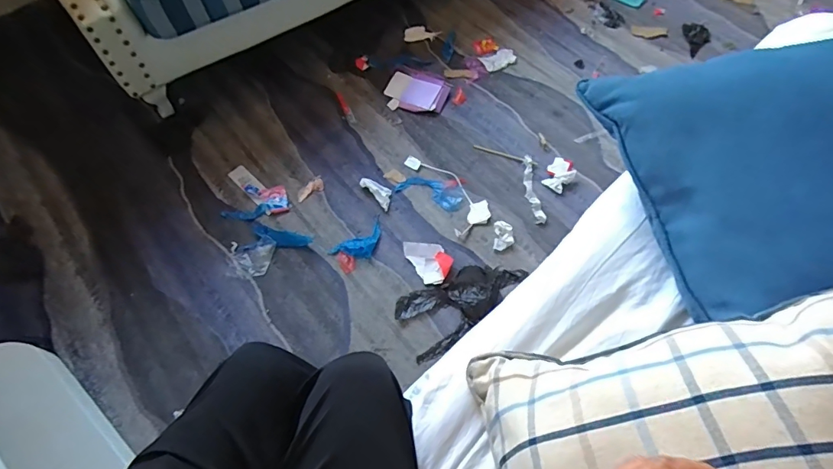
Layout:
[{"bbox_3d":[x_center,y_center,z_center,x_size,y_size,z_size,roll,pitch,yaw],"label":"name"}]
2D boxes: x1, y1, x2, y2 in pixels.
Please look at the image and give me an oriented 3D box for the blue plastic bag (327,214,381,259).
[{"bbox_3d":[-0.143,0.025,1.169,0.157,0.021,0.080,-35,65,-17],"label":"blue plastic bag"}]

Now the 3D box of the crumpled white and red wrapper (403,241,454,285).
[{"bbox_3d":[0.034,0.061,1.138,0.093,0.013,0.134,-31,64,-15],"label":"crumpled white and red wrapper"}]

